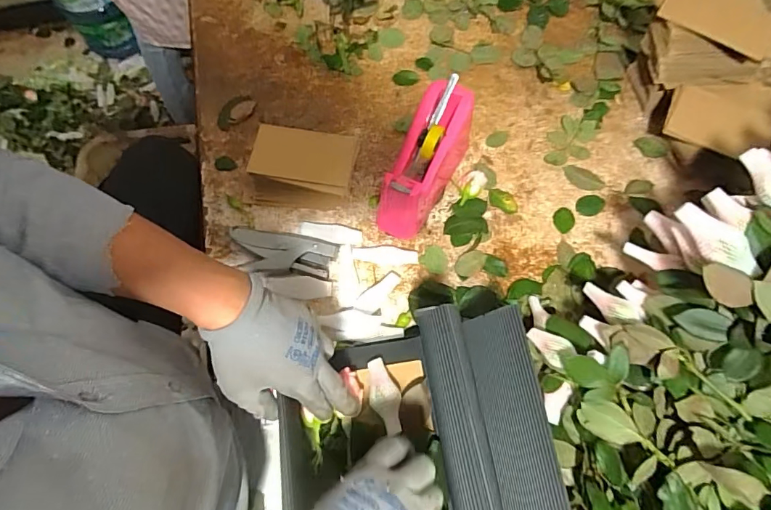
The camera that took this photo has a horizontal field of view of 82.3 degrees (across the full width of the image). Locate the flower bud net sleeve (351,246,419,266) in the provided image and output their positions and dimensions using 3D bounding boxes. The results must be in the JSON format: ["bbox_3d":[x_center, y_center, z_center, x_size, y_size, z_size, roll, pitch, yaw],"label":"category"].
[{"bbox_3d":[-0.001,0.001,0.617,0.091,0.005,0.026,1,70,1],"label":"flower bud net sleeve"}]

